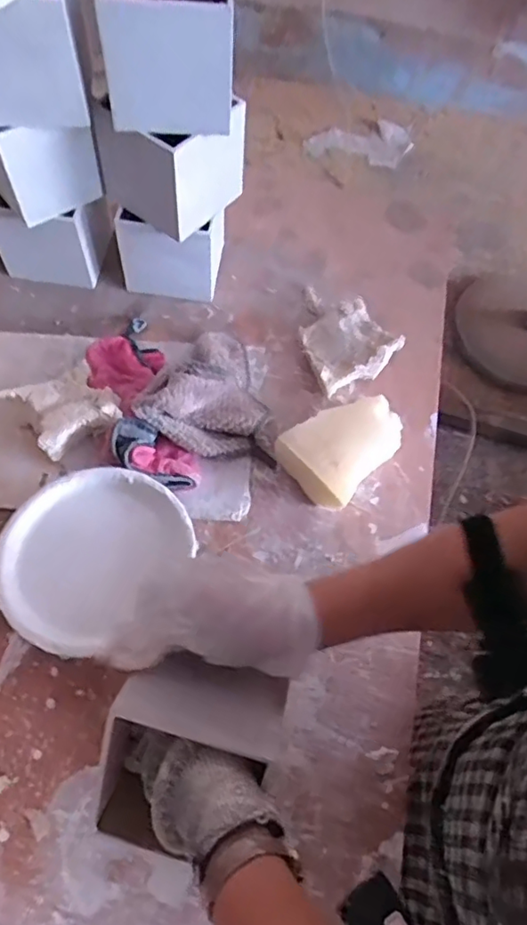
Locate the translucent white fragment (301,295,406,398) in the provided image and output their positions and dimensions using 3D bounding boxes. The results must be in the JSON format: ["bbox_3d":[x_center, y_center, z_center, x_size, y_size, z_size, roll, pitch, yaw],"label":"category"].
[{"bbox_3d":[0.105,-0.139,0.703,0.105,0.043,0.101,-19,64,-13],"label":"translucent white fragment"}]

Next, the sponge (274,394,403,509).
[{"bbox_3d":[0.095,-0.017,0.628,0.143,0.050,0.095,-34,69,-19],"label":"sponge"}]

